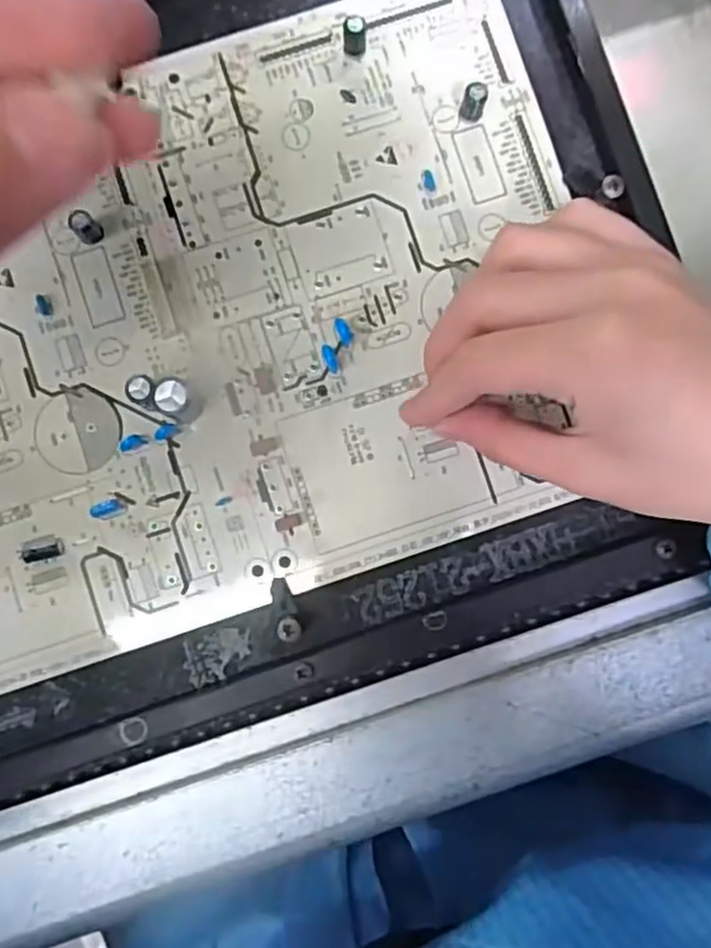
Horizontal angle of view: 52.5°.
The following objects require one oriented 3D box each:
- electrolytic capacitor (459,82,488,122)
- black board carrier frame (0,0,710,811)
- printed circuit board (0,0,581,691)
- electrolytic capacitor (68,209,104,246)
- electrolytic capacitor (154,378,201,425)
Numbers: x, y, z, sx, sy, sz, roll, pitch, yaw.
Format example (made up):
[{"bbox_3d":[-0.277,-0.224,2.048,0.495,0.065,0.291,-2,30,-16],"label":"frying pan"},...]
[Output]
[{"bbox_3d":[0.042,-0.132,0.255,0.008,0.013,0.006,17,84,1],"label":"electrolytic capacitor"},{"bbox_3d":[-0.049,-0.049,0.254,0.326,0.031,0.268,-18,84,-3],"label":"black board carrier frame"},{"bbox_3d":[-0.054,-0.050,0.255,0.270,0.015,0.191,-18,84,-3],"label":"printed circuit board"},{"bbox_3d":[-0.094,-0.086,0.251,0.009,0.013,0.007,-38,86,-5],"label":"electrolytic capacitor"},{"bbox_3d":[-0.060,-0.025,0.243,0.011,0.021,0.012,-2,84,-1],"label":"electrolytic capacitor"}]

